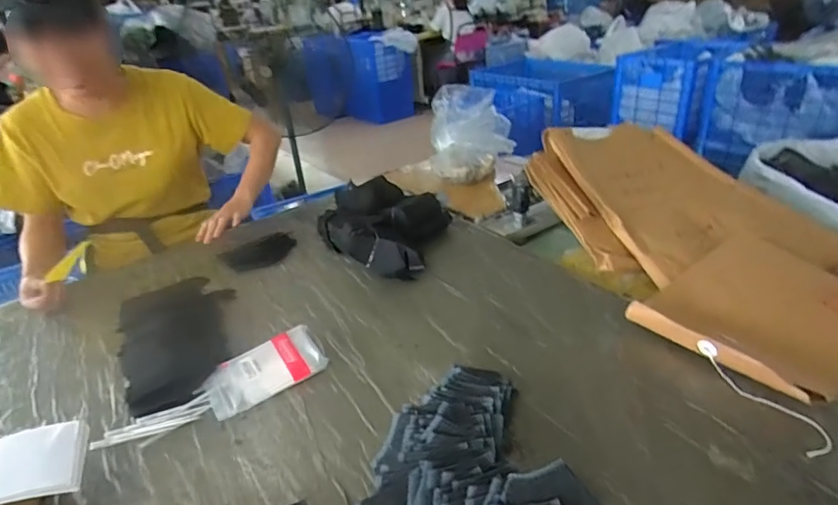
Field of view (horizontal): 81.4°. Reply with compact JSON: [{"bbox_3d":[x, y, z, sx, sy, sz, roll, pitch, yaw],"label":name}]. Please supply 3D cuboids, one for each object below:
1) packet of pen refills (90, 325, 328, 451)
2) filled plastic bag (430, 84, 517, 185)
[{"bbox_3d":[-0.290,0.206,0.721,0.318,0.030,0.099,-24,35,-28],"label":"packet of pen refills"},{"bbox_3d":[0.142,-0.326,1.305,0.213,0.219,0.163,-4,31,3],"label":"filled plastic bag"}]

